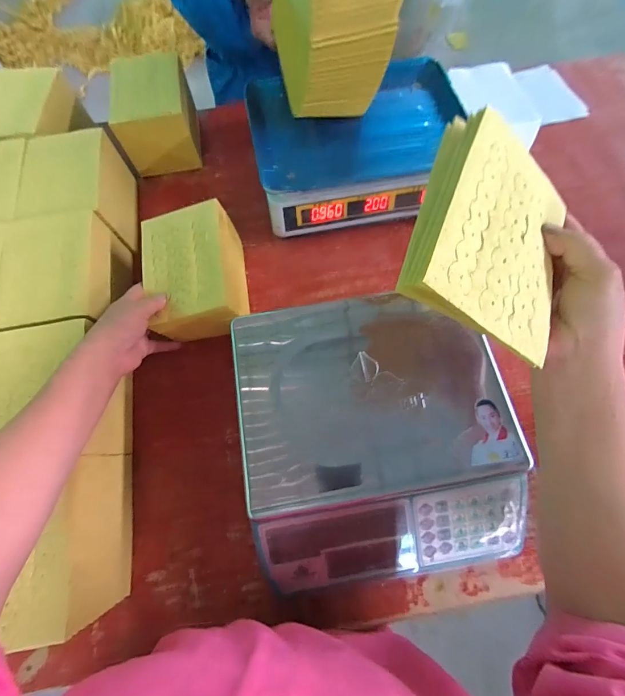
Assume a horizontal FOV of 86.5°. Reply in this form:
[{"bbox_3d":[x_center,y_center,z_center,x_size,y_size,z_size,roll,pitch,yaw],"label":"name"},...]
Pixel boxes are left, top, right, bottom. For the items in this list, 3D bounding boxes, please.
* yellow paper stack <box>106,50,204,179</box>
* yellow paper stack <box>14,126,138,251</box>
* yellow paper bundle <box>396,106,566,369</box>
[{"bbox_3d":[-0.273,-0.409,0.591,0.118,0.116,0.145,-11,71,-3],"label":"yellow paper stack"},{"bbox_3d":[-0.366,-0.244,0.528,0.121,0.101,0.161,-10,71,-3],"label":"yellow paper stack"},{"bbox_3d":[0.131,-0.081,0.247,0.122,0.029,0.161,30,72,-18],"label":"yellow paper bundle"}]

